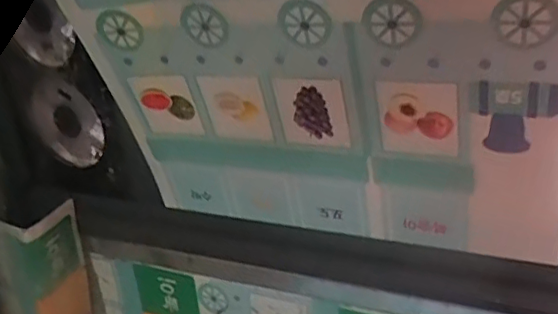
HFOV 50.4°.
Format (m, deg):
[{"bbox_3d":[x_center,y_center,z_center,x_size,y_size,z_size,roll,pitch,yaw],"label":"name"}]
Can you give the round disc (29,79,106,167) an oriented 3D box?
[{"bbox_3d":[-0.241,-0.037,0.671,0.101,0.094,0.015,10,30,31],"label":"round disc"}]

